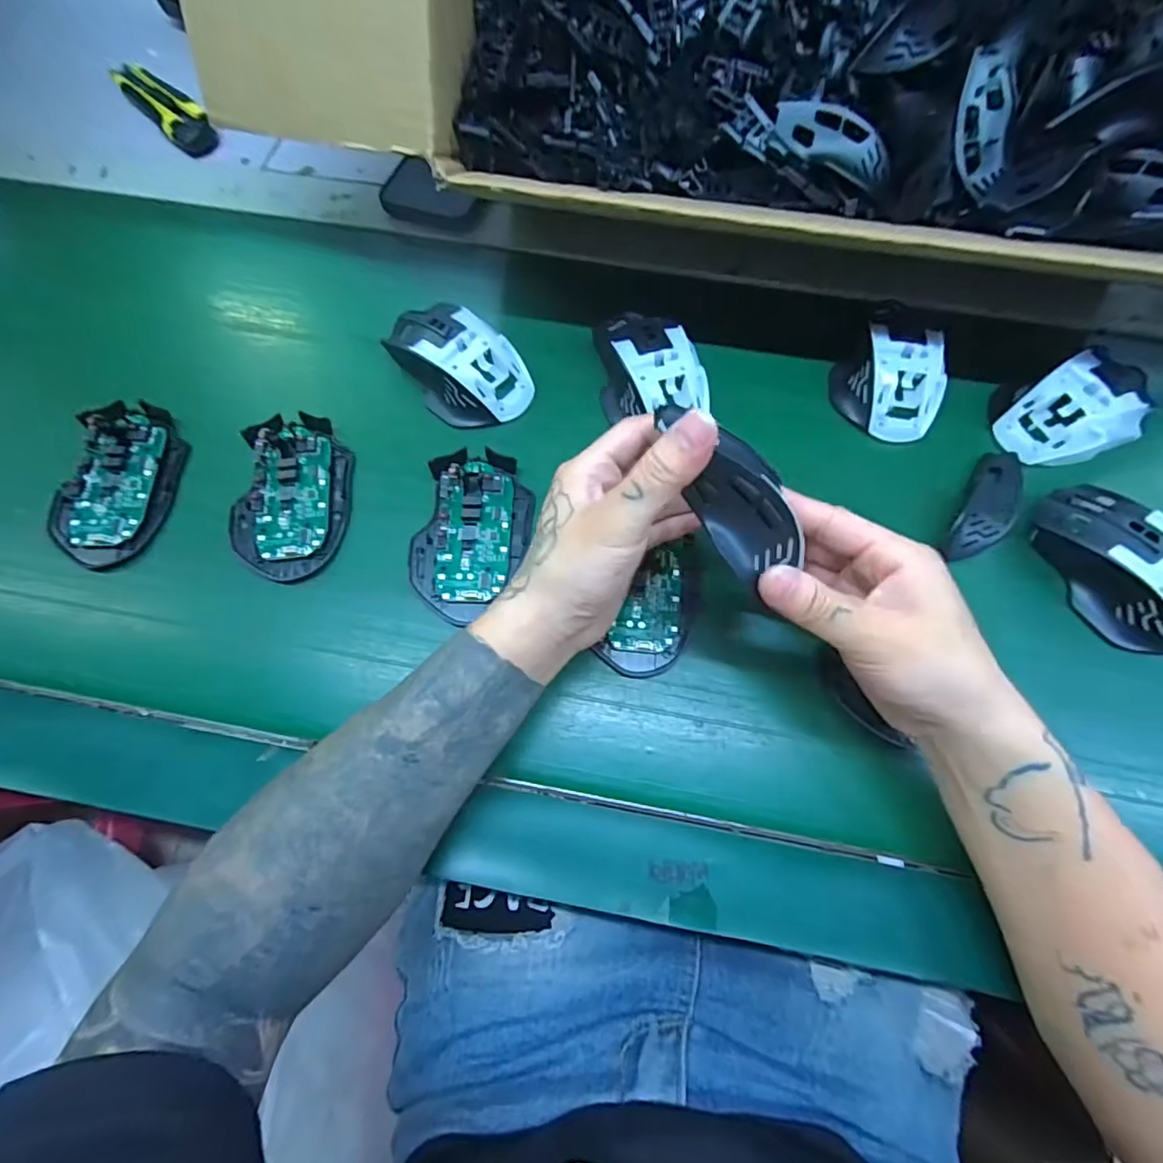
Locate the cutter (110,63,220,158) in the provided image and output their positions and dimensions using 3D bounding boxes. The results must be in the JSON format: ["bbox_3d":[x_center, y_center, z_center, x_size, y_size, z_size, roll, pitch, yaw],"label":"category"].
[{"bbox_3d":[-0.378,-0.433,0.502,0.041,0.018,0.148,-43,73,-14],"label":"cutter"}]

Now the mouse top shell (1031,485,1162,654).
[{"bbox_3d":[0.328,-0.010,0.331,0.057,0.031,0.110,-27,70,-9],"label":"mouse top shell"}]

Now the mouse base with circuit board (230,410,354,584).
[{"bbox_3d":[-0.194,-0.059,0.364,0.072,0.018,0.116,2,68,3],"label":"mouse base with circuit board"}]

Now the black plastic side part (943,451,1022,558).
[{"bbox_3d":[0.266,-0.051,0.357,0.031,0.010,0.097,33,73,14],"label":"black plastic side part"}]

